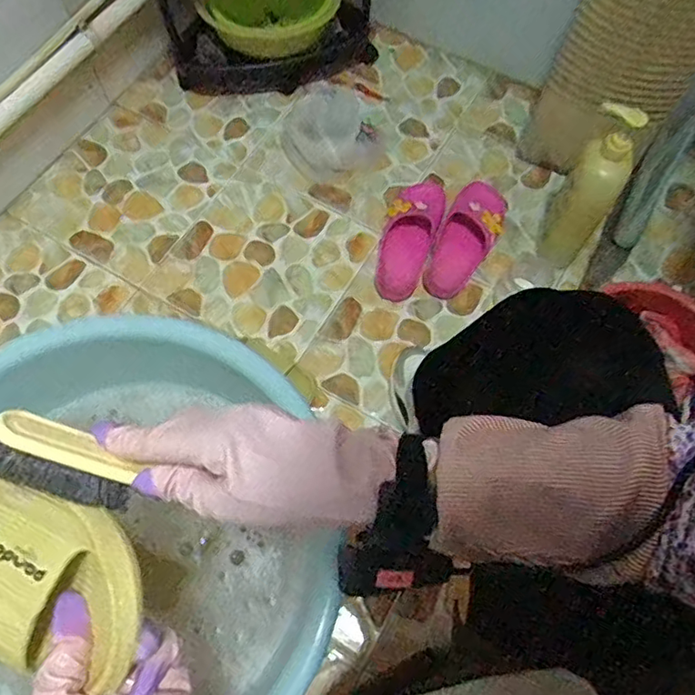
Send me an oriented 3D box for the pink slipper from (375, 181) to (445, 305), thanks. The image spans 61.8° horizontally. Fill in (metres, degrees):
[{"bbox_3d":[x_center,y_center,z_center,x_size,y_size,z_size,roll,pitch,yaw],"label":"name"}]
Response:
[{"bbox_3d":[0.105,-0.193,1.009,0.090,0.061,0.236,17,81,5],"label":"pink slipper"}]

